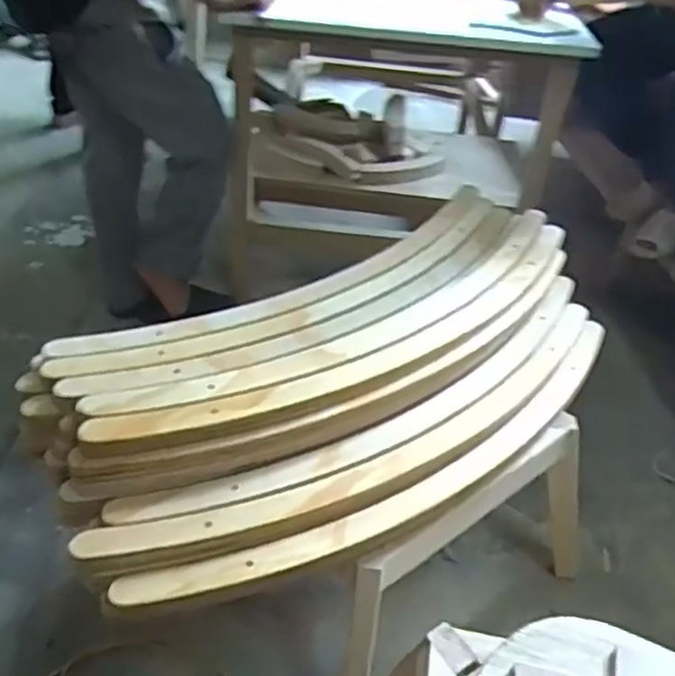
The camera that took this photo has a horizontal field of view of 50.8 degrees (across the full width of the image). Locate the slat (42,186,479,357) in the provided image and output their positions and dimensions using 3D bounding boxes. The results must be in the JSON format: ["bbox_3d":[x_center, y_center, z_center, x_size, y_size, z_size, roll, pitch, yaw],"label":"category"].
[{"bbox_3d":[-0.043,-0.102,1.196,0.848,0.041,0.130,-24,45,-30],"label":"slat"}]

